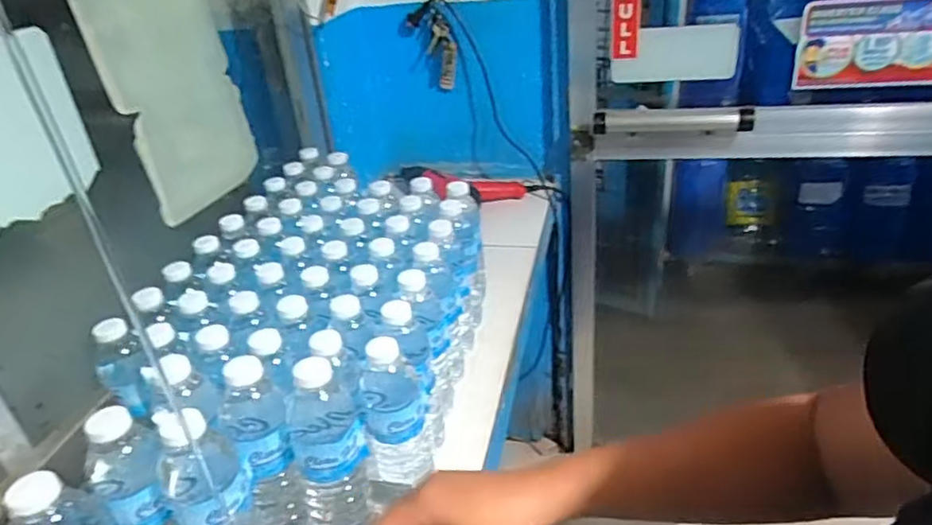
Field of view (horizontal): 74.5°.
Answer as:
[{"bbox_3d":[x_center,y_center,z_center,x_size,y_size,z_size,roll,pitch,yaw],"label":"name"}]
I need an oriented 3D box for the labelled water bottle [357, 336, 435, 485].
[{"bbox_3d":[-0.074,0.147,0.627,0.064,0.150,0.055,-10,31,-6],"label":"labelled water bottle"}]

